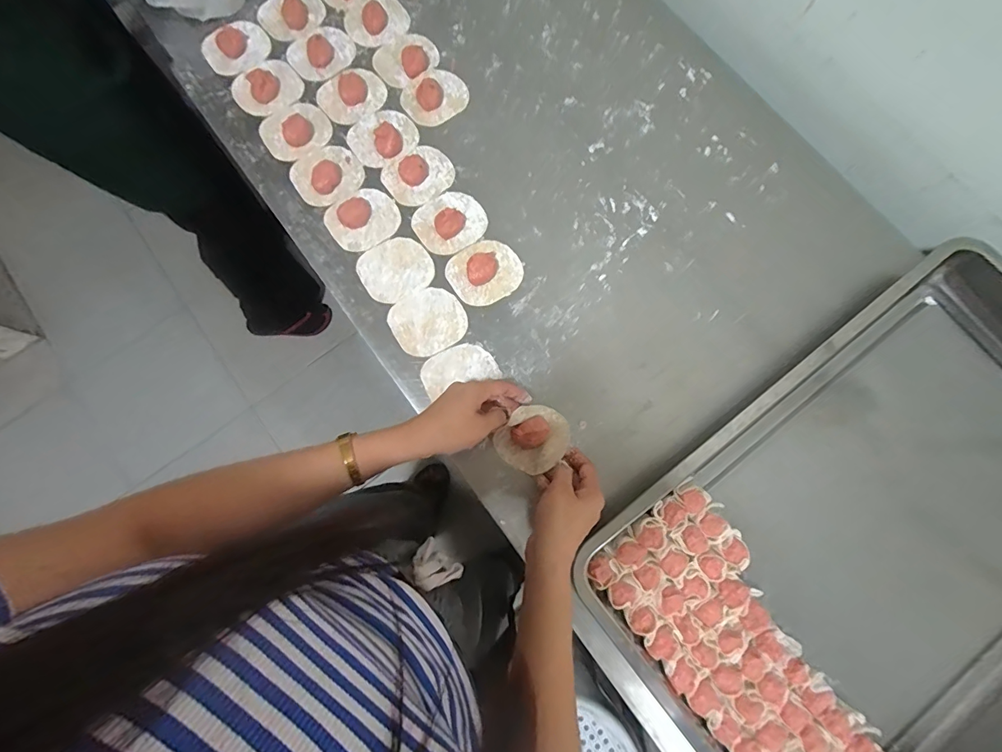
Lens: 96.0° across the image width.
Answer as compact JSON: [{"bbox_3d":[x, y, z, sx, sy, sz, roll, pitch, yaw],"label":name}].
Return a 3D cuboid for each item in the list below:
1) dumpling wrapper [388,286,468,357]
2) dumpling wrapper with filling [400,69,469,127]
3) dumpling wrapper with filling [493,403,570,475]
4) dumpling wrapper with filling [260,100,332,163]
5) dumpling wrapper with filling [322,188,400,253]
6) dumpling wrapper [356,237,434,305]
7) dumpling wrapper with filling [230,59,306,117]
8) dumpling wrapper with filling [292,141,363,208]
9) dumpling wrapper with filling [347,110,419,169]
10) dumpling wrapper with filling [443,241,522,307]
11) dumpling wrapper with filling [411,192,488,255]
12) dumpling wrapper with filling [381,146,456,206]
[{"bbox_3d":[-0.088,-0.067,0.545,0.085,0.004,0.078,-29,82,-6],"label":"dumpling wrapper"},{"bbox_3d":[-0.088,-0.377,0.601,0.089,0.016,0.072,-38,82,-7],"label":"dumpling wrapper with filling"},{"bbox_3d":[0.038,0.069,0.502,0.068,0.028,0.079,41,82,7],"label":"dumpling wrapper with filling"},{"bbox_3d":[-0.271,-0.326,0.589,0.085,0.017,0.078,0,80,0],"label":"dumpling wrapper with filling"},{"bbox_3d":[-0.175,-0.200,0.566,0.086,0.015,0.079,0,80,0],"label":"dumpling wrapper with filling"},{"bbox_3d":[-0.131,-0.132,0.558,0.085,0.004,0.076,-32,81,-6],"label":"dumpling wrapper"},{"bbox_3d":[-0.314,-0.388,0.602,0.084,0.013,0.082,0,80,0],"label":"dumpling wrapper with filling"},{"bbox_3d":[-0.225,-0.263,0.574,0.085,0.021,0.080,-36,82,-6],"label":"dumpling wrapper with filling"},{"bbox_3d":[-0.155,-0.315,0.588,0.085,0.017,0.074,-33,82,-6],"label":"dumpling wrapper with filling"},{"bbox_3d":[-0.020,-0.130,0.545,0.086,0.024,0.078,-32,81,-6],"label":"dumpling wrapper with filling"},{"bbox_3d":[-0.064,-0.197,0.560,0.087,0.030,0.076,-31,81,-6],"label":"dumpling wrapper with filling"},{"bbox_3d":[-0.107,-0.262,0.580,0.086,0.014,0.073,-37,82,-6],"label":"dumpling wrapper with filling"}]

